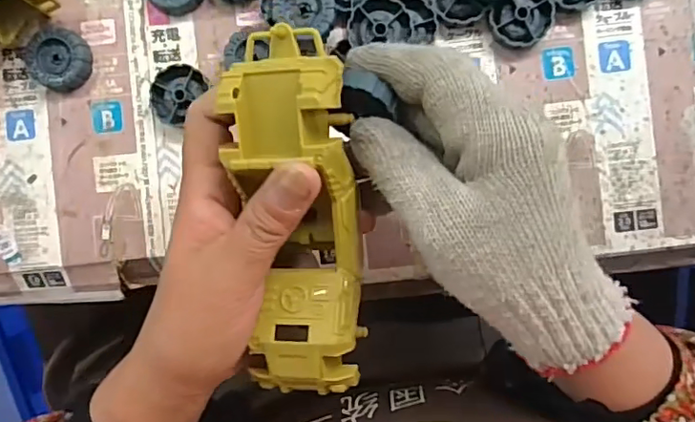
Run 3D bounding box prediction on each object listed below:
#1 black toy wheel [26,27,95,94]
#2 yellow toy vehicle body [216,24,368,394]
[{"bbox_3d":[-0.185,-0.098,0.352,0.037,0.013,0.040,0,91,2],"label":"black toy wheel"},{"bbox_3d":[-0.023,0.003,0.258,0.053,0.047,0.167,-5,102,2],"label":"yellow toy vehicle body"}]

